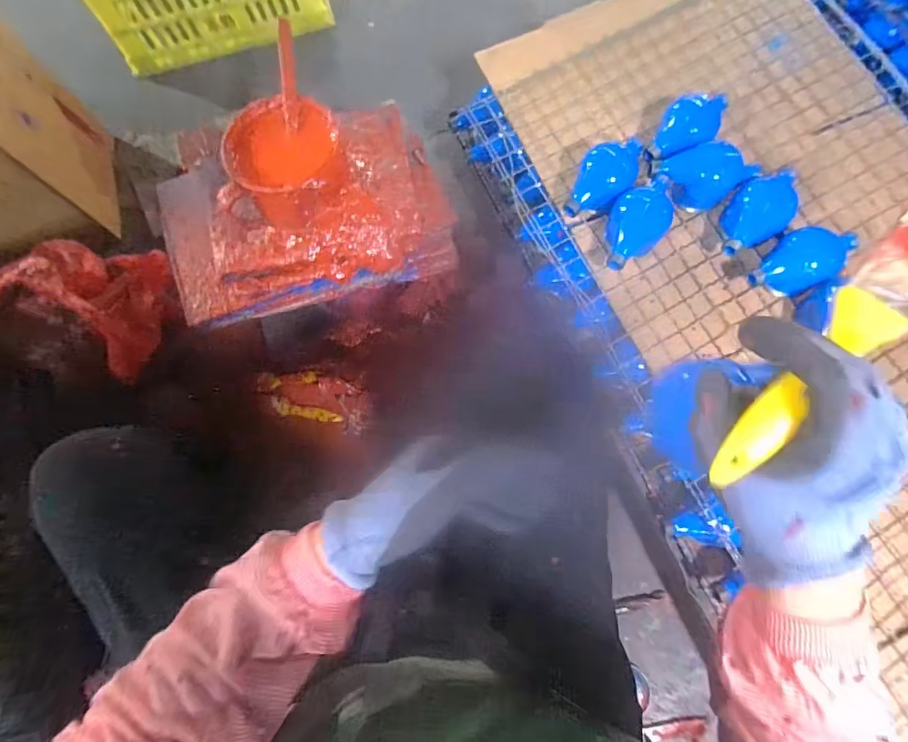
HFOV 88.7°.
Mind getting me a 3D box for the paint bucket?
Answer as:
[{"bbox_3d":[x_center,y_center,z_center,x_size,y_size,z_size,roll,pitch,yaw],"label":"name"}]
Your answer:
[{"bbox_3d":[-0.207,-0.254,0.595,0.140,0.109,0.144,-1,73,2],"label":"paint bucket"}]

